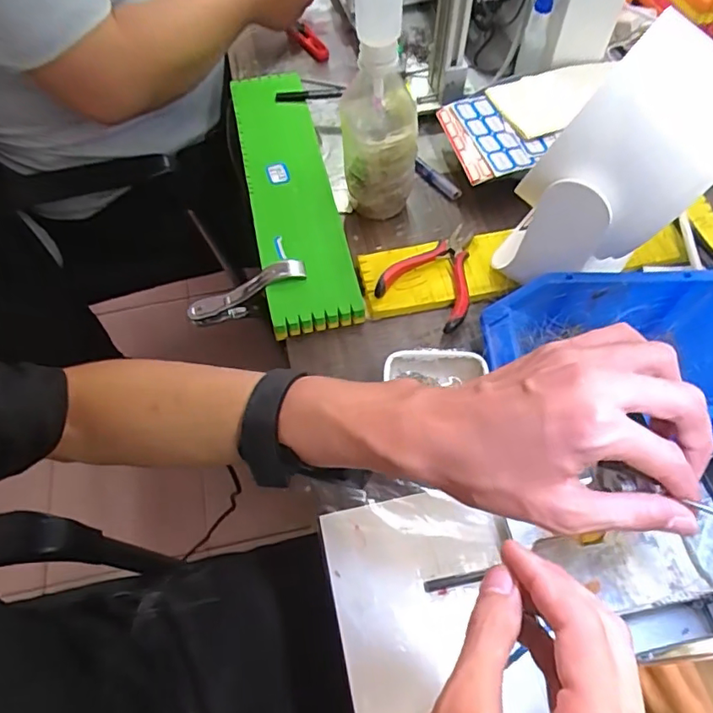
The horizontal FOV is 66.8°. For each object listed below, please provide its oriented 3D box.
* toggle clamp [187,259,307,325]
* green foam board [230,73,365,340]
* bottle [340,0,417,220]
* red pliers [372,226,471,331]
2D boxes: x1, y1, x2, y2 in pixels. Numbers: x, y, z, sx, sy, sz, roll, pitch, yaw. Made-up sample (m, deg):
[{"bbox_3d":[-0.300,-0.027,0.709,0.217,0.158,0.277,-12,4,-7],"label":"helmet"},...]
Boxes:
[{"bbox_3d":[-0.099,-0.058,0.501,0.116,0.038,0.018,-24,59,20],"label":"toggle clamp"},{"bbox_3d":[-0.071,-0.183,0.550,0.081,0.025,0.347,-11,61,-5],"label":"green foam board"},{"bbox_3d":[0.019,-0.228,0.461,0.061,0.213,0.072,-2,60,0],"label":"bottle"},{"bbox_3d":[0.076,-0.077,0.487,0.079,0.021,0.101,28,65,16],"label":"red pliers"}]

